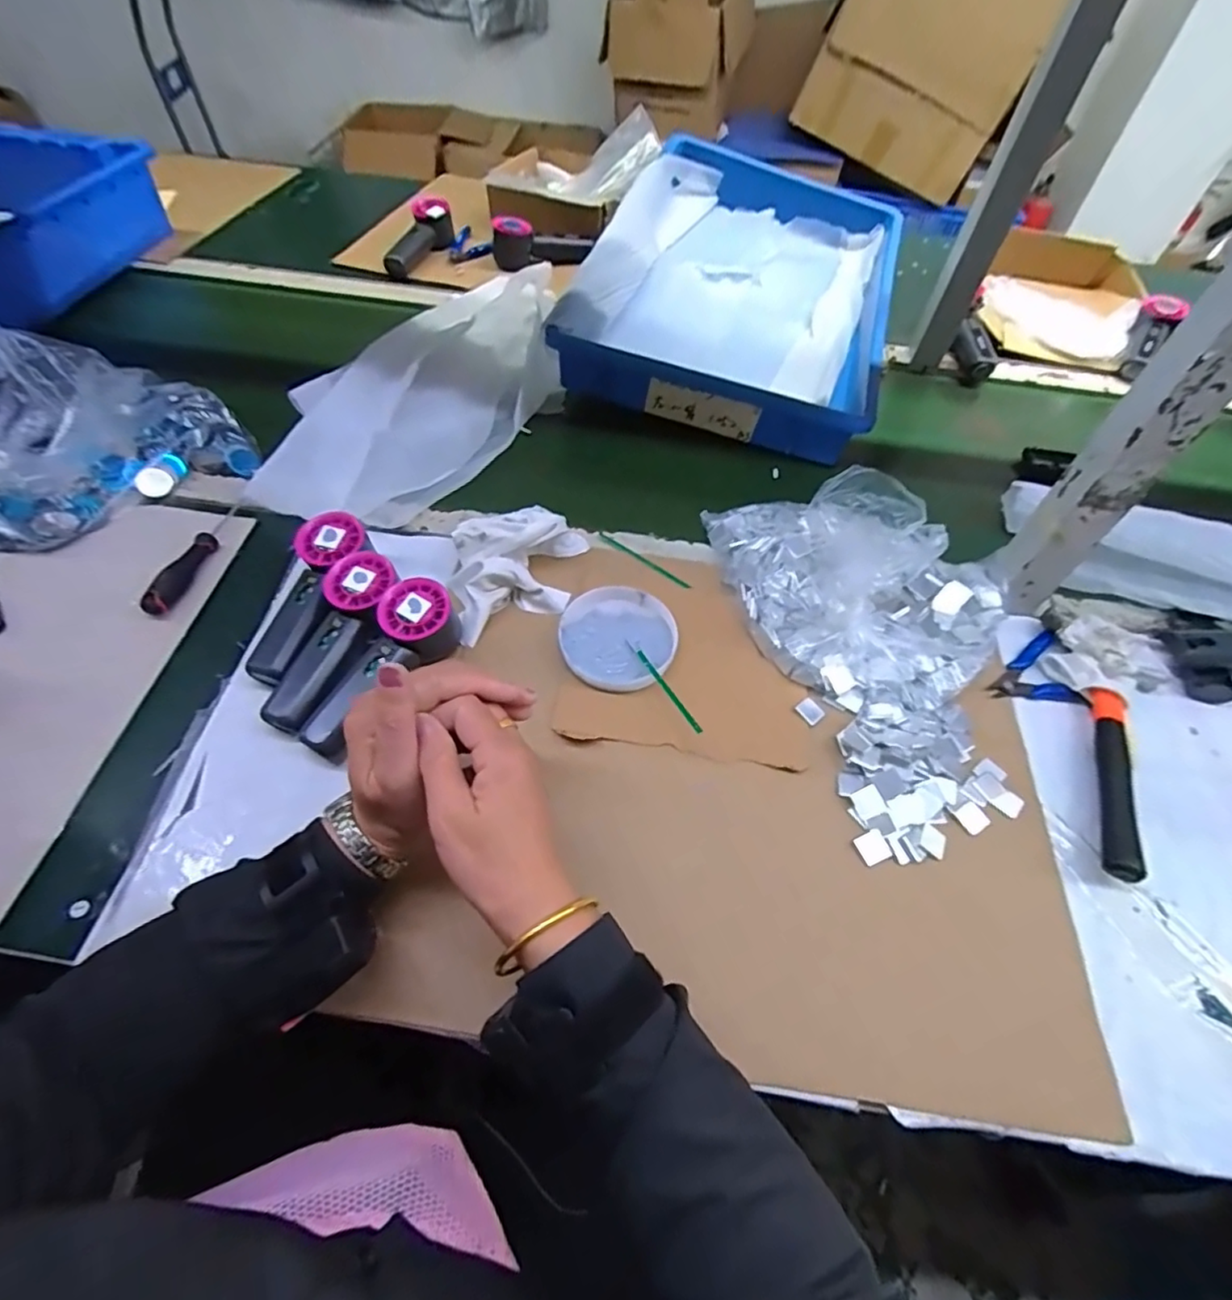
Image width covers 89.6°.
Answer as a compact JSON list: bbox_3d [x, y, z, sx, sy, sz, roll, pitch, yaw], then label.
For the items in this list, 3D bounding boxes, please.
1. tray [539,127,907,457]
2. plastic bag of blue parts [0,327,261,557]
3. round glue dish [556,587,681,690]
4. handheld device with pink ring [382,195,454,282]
[{"bbox_3d":[0.177,-0.502,0.844,0.363,0.105,0.562,16,55,7],"label":"tray"},{"bbox_3d":[-0.564,-0.217,0.612,0.267,0.086,0.296,35,59,20],"label":"plastic bag of blue parts"},{"bbox_3d":[0.003,-0.012,0.540,0.098,0.015,0.104,2,54,-3],"label":"round glue dish"},{"bbox_3d":[-0.307,-0.629,0.951,0.057,0.064,0.155,25,75,14],"label":"handheld device with pink ring"}]

